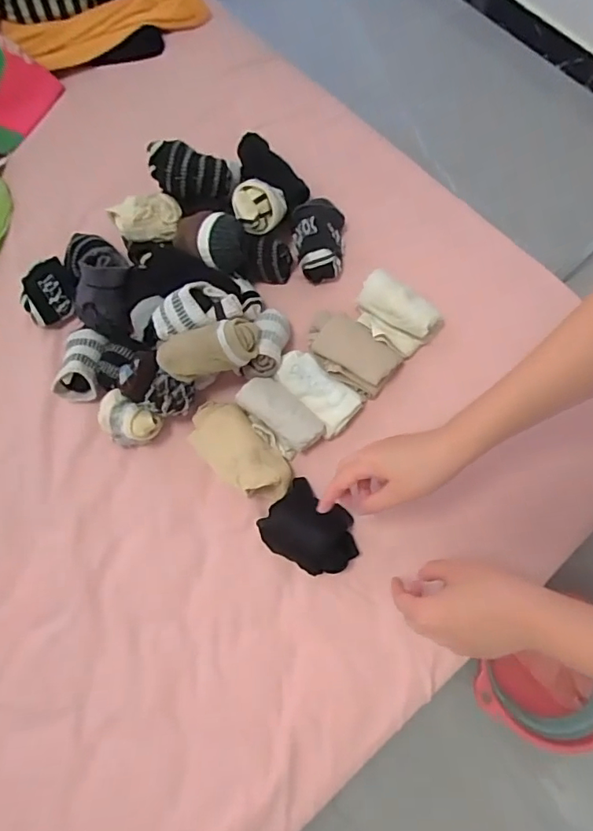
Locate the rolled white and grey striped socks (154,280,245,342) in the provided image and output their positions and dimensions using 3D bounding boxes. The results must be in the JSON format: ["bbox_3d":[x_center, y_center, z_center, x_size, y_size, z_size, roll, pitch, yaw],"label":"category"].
[{"bbox_3d":[-0.108,-0.116,0.540,0.093,0.031,0.047,-12,76,3],"label":"rolled white and grey striped socks"}]

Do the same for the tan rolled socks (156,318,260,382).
[{"bbox_3d":[-0.093,-0.071,0.538,0.108,0.039,0.050,-15,76,2],"label":"tan rolled socks"}]

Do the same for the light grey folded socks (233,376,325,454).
[{"bbox_3d":[-0.016,-0.002,0.564,0.098,0.042,0.055,36,82,12],"label":"light grey folded socks"}]

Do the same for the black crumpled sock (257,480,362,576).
[{"bbox_3d":[0.017,0.130,0.563,0.103,0.046,0.080,36,81,9],"label":"black crumpled sock"}]

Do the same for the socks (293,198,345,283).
[{"bbox_3d":[0.028,-0.214,0.614,0.062,0.056,0.090,-4,76,4],"label":"socks"}]

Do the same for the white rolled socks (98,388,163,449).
[{"bbox_3d":[-0.192,0.010,0.583,0.071,0.065,0.054,30,80,8],"label":"white rolled socks"}]

